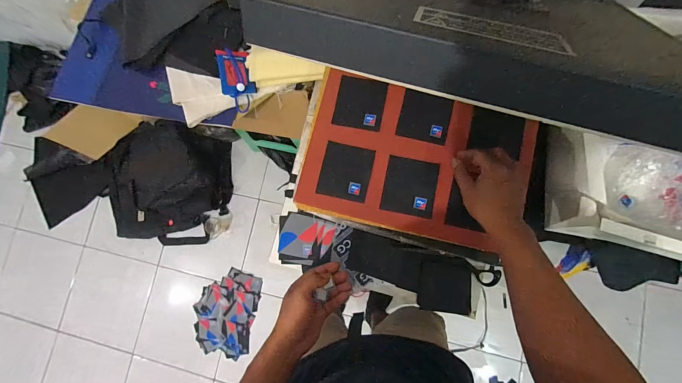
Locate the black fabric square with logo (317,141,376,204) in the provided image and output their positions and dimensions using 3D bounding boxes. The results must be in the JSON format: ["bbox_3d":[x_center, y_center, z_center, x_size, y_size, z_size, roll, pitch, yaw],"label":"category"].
[{"bbox_3d":[0.010,-0.036,0.519,0.089,0.005,0.098,13,82,1],"label":"black fabric square with logo"}]

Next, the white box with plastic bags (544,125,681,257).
[{"bbox_3d":[0.601,0.026,0.495,0.423,0.123,0.222,8,84,7],"label":"white box with plastic bags"}]

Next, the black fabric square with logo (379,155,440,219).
[{"bbox_3d":[0.123,-0.009,0.512,0.089,0.004,0.099,11,83,10],"label":"black fabric square with logo"}]

